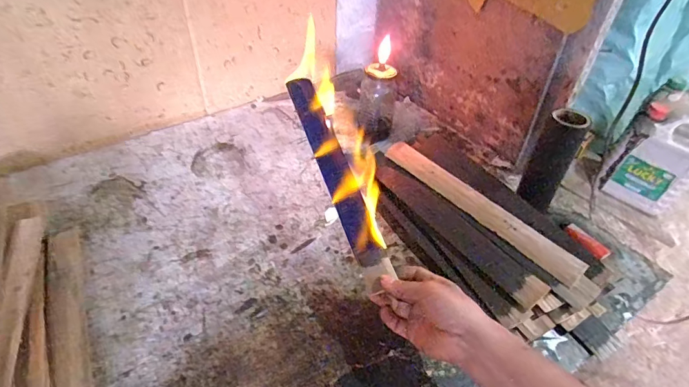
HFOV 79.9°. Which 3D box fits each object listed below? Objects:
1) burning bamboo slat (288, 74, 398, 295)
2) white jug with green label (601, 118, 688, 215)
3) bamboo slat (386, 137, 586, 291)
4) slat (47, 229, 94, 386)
[{"bbox_3d":[-0.014,-0.037,0.571,0.039,0.024,0.353,-12,58,-18],"label":"burning bamboo slat"},{"bbox_3d":[0.752,-0.061,0.976,0.085,0.211,0.145,-25,47,-28],"label":"white jug with green label"},{"bbox_3d":[0.197,0.011,0.629,0.043,0.009,0.347,-40,56,-12],"label":"bamboo slat"},{"bbox_3d":[-0.332,0.165,0.493,0.042,0.010,0.352,-17,46,-23],"label":"slat"}]

